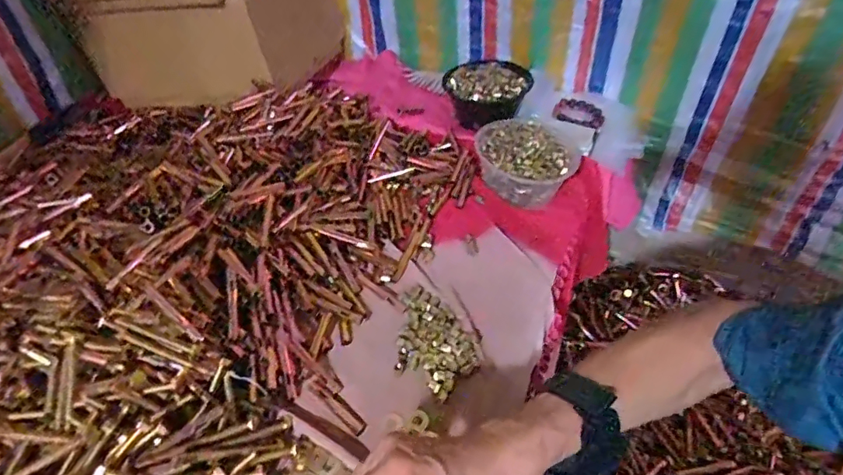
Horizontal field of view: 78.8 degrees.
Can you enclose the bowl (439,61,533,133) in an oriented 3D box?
[{"bbox_3d":[0.130,-0.275,0.992,0.148,0.118,0.151,0,42,0],"label":"bowl"}]

